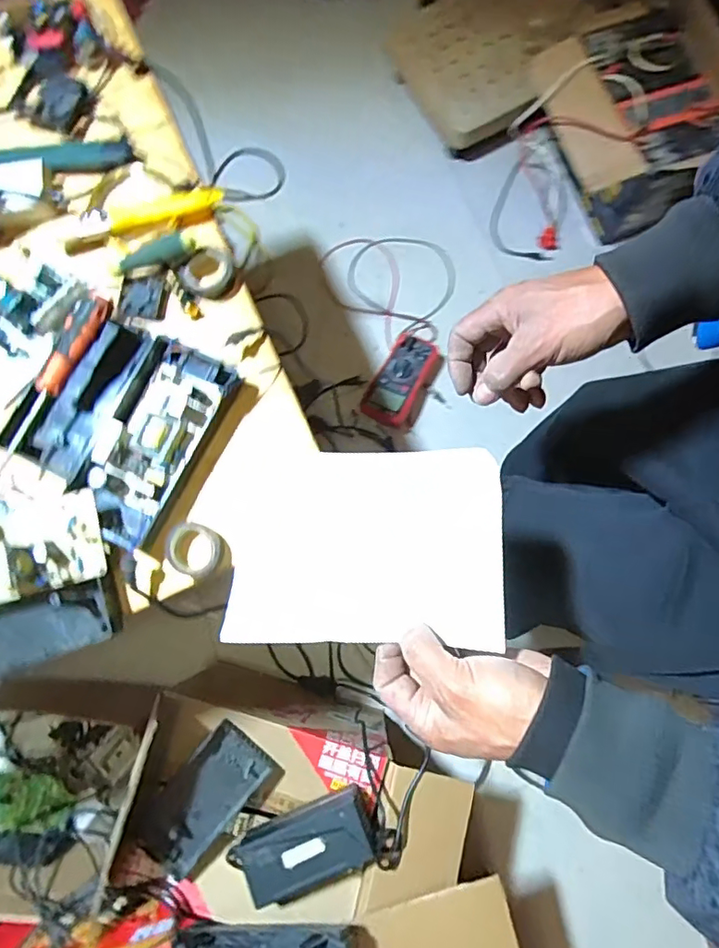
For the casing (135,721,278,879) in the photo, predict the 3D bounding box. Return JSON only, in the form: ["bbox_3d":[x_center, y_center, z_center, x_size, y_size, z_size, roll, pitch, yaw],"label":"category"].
[{"bbox_3d":[-0.199,0.412,0.670,0.089,0.030,0.170,41,83,8],"label":"casing"}]

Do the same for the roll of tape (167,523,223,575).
[{"bbox_3d":[-0.144,0.066,0.456,0.043,0.017,0.043,0,79,1],"label":"roll of tape"}]

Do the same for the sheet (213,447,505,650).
[{"bbox_3d":[0.001,0.047,0.360,0.186,0.030,0.129,0,81,11],"label":"sheet"}]

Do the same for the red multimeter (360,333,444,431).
[{"bbox_3d":[0.086,-0.185,1.044,0.107,0.050,0.190,27,81,6],"label":"red multimeter"}]

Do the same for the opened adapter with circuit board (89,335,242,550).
[{"bbox_3d":[-0.179,-0.030,0.468,0.089,0.037,0.183,28,81,6],"label":"opened adapter with circuit board"}]

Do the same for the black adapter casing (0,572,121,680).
[{"bbox_3d":[-0.283,0.130,0.442,0.148,0.034,0.071,-12,80,-1],"label":"black adapter casing"}]

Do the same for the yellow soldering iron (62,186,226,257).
[{"bbox_3d":[-0.209,-0.245,0.511,0.156,0.018,0.025,-22,80,-3],"label":"yellow soldering iron"}]

